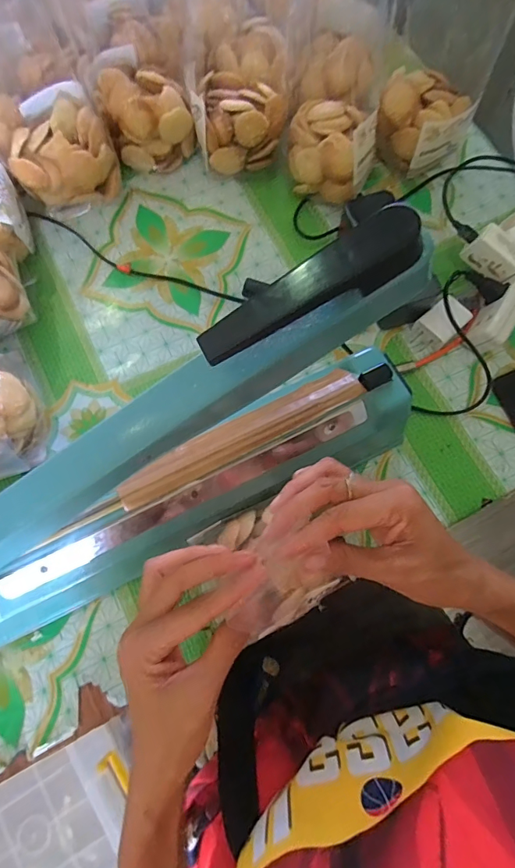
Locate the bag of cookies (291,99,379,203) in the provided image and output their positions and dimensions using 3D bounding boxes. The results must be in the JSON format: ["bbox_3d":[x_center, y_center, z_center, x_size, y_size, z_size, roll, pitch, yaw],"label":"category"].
[{"bbox_3d":[0.076,-0.298,0.477,0.088,0.085,0.073,16,75,3],"label":"bag of cookies"}]

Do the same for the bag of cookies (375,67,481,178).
[{"bbox_3d":[0.180,-0.343,0.495,0.087,0.076,0.082,43,77,9],"label":"bag of cookies"}]

